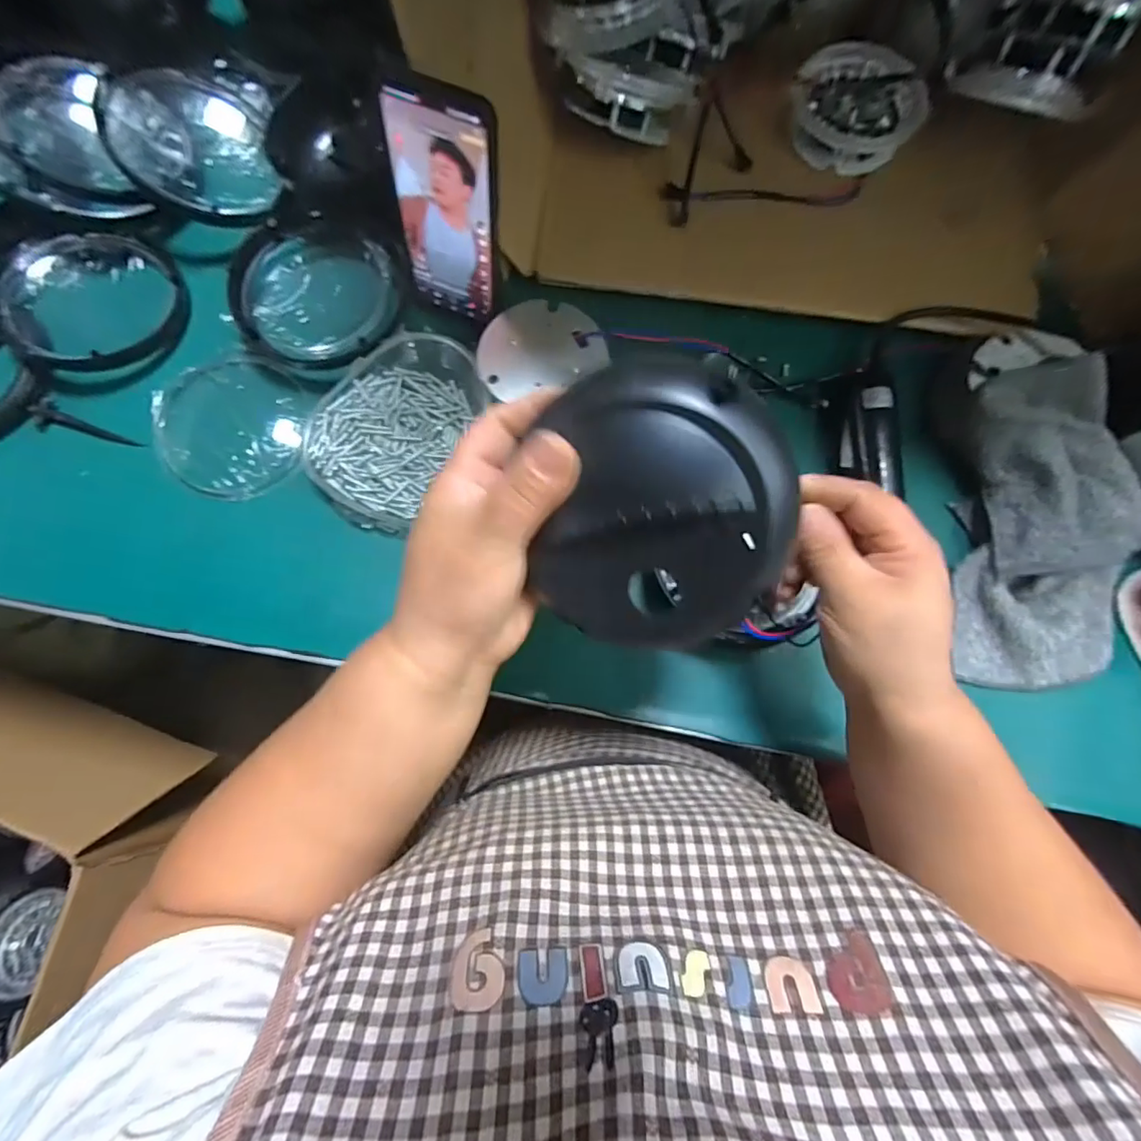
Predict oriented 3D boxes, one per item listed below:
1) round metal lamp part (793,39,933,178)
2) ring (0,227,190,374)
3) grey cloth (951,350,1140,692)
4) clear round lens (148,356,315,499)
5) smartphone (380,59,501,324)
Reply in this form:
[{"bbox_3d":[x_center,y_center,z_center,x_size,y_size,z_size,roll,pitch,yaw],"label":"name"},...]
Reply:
[{"bbox_3d":[0.257,-0.416,0.492,0.108,0.031,0.111,0,77,-1],"label":"round metal lamp part"},{"bbox_3d":[-0.399,-0.225,0.454,0.131,0.041,0.128,0,77,-1],"label":"ring"},{"bbox_3d":[0.355,-0.036,0.405,0.119,0.061,0.239,3,77,0],"label":"grey cloth"},{"bbox_3d":[-0.272,-0.122,0.442,0.114,0.024,0.127,-33,79,-8],"label":"clear round lens"},{"bbox_3d":[-0.088,-0.253,0.391,0.074,0.163,0.013,23,67,2],"label":"smartphone"}]

